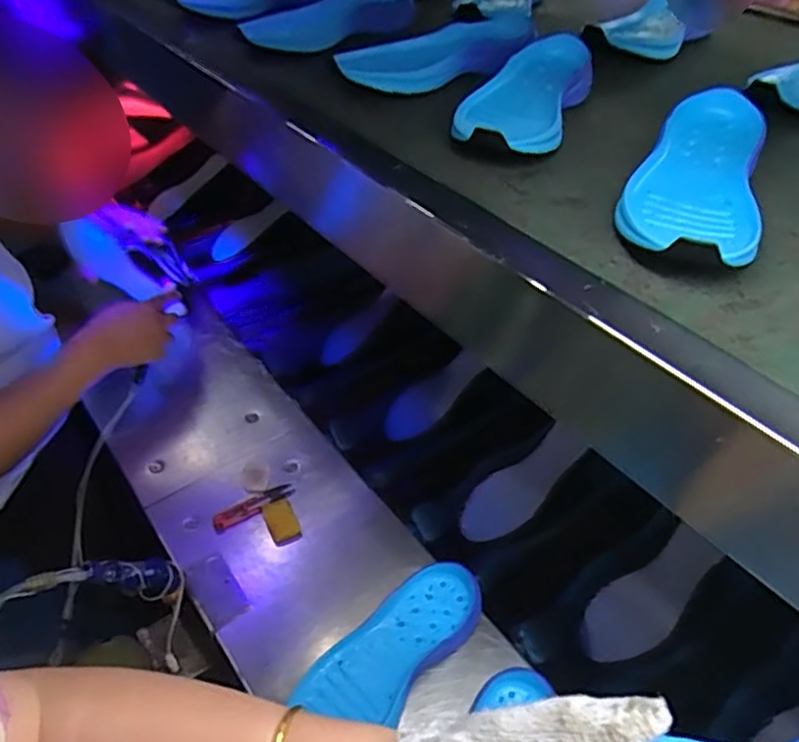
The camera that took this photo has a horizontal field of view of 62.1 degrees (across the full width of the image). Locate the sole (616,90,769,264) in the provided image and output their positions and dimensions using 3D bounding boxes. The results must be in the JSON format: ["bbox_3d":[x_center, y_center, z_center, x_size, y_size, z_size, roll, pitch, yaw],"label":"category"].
[{"bbox_3d":[0.226,-0.150,0.510,0.092,0.053,0.236,16,43,15],"label":"sole"}]

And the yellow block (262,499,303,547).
[{"bbox_3d":[-0.141,0.178,0.786,0.033,0.016,0.059,-19,49,-22],"label":"yellow block"}]

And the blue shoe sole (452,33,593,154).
[{"bbox_3d":[0.115,-0.258,0.628,0.098,0.049,0.232,16,44,15],"label":"blue shoe sole"}]

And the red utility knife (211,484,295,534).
[{"bbox_3d":[-0.176,0.164,0.802,0.103,0.008,0.026,-24,51,-26],"label":"red utility knife"}]

